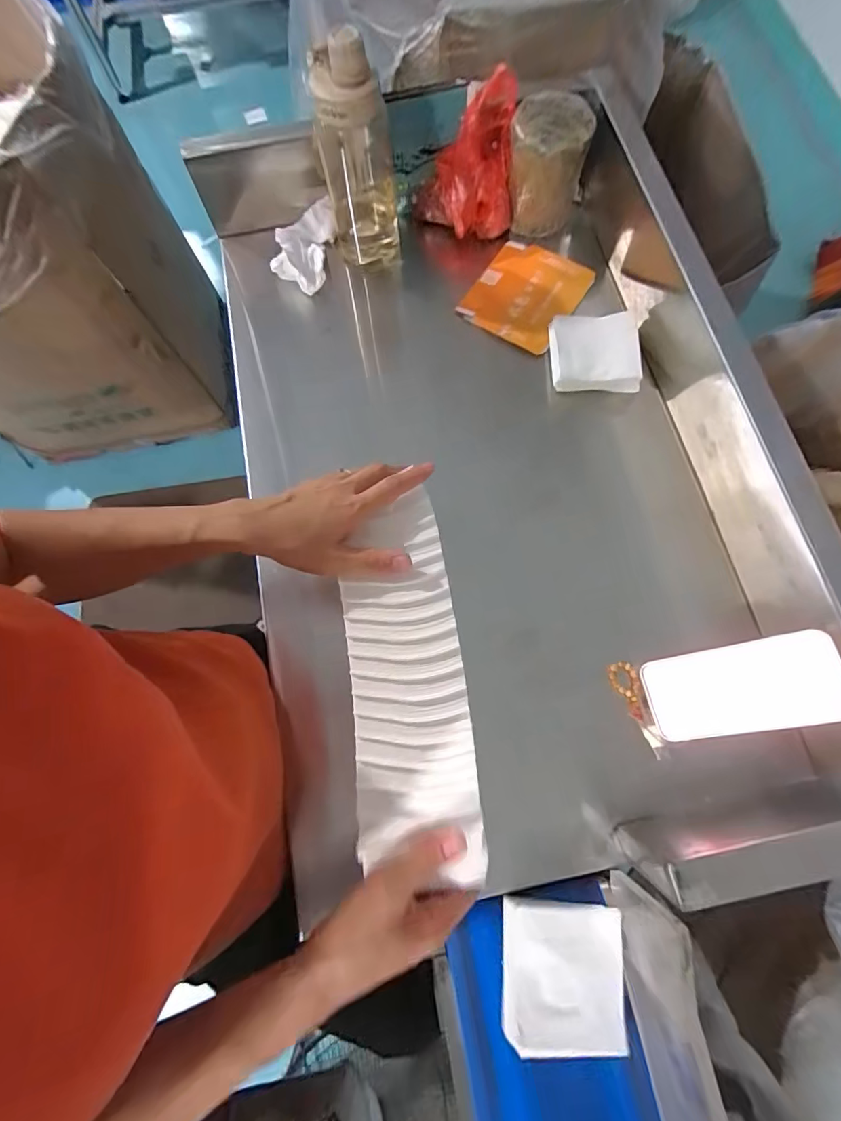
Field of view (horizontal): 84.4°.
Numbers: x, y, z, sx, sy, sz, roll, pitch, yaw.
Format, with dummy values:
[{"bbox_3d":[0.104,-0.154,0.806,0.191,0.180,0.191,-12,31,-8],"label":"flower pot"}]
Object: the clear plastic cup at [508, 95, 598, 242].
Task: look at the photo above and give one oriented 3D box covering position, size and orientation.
[{"bbox_3d":[0.155,-0.490,0.582,0.092,0.117,0.087,0,75,2],"label":"clear plastic cup"}]

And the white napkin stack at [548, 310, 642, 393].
[{"bbox_3d":[0.207,-0.248,0.556,0.100,0.031,0.095,3,75,2],"label":"white napkin stack"}]

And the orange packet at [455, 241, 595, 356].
[{"bbox_3d":[0.133,-0.345,0.601,0.130,0.021,0.140,35,78,10],"label":"orange packet"}]

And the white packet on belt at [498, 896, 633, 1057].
[{"bbox_3d":[0.115,0.339,0.378,0.093,0.028,0.095,2,75,2],"label":"white packet on belt"}]

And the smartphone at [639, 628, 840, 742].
[{"bbox_3d":[0.287,0.116,0.419,0.152,0.005,0.075,-23,67,31],"label":"smartphone"}]

